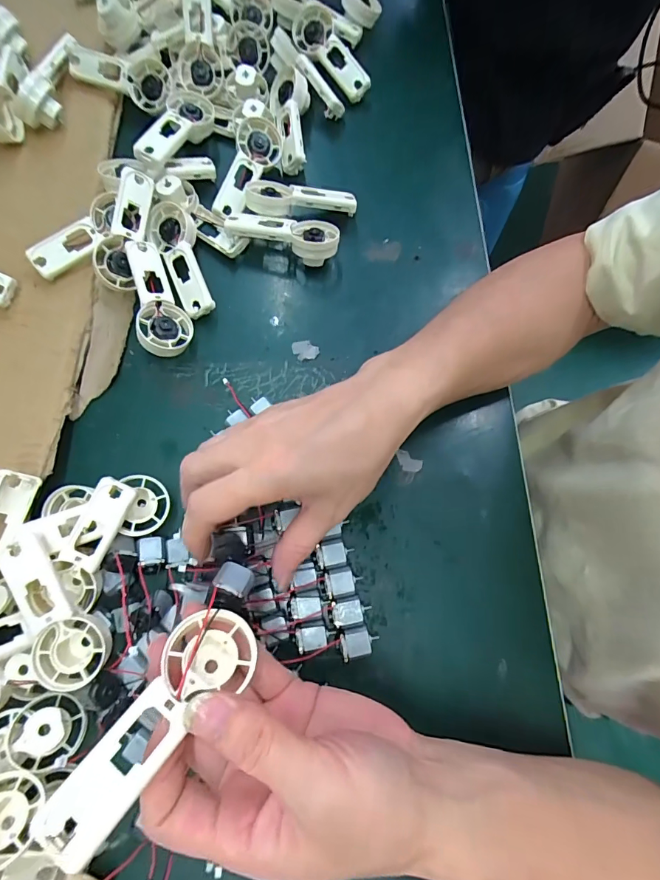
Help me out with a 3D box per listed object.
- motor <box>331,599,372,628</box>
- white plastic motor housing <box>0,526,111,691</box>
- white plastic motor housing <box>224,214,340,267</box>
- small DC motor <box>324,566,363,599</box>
[{"bbox_3d":[0.014,0.118,0.289,0.026,0.017,0.015,-6,75,-4],"label":"motor"},{"bbox_3d":[-0.167,0.099,0.255,0.041,0.022,0.096,-25,91,-8],"label":"white plastic motor housing"},{"bbox_3d":[-0.039,-0.166,0.353,0.092,0.034,0.037,5,75,-1],"label":"white plastic motor housing"},{"bbox_3d":[0.009,0.099,0.295,0.024,0.015,0.018,-10,76,-5],"label":"small DC motor"}]

